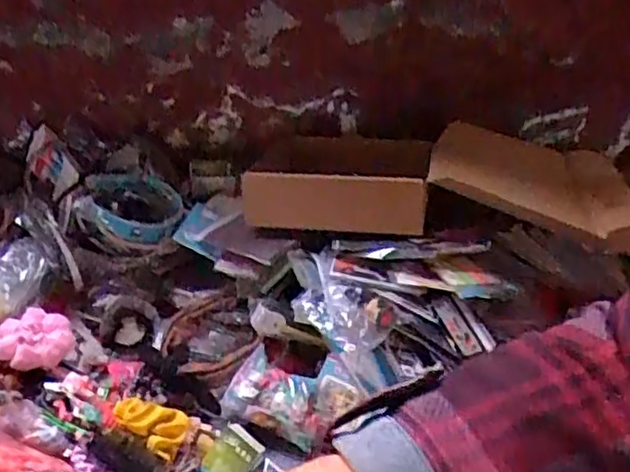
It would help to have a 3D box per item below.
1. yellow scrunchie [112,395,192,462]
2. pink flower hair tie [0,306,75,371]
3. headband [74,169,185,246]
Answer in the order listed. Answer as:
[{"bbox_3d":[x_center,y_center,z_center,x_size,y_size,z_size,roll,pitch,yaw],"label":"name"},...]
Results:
[{"bbox_3d":[-0.203,0.232,0.810,0.096,0.041,0.056,11,38,10],"label":"yellow scrunchie"},{"bbox_3d":[-0.383,0.146,0.916,0.094,0.044,0.089,2,37,-1],"label":"pink flower hair tie"},{"bbox_3d":[-0.295,-0.056,1.083,0.158,0.050,0.146,19,43,-11],"label":"headband"}]

